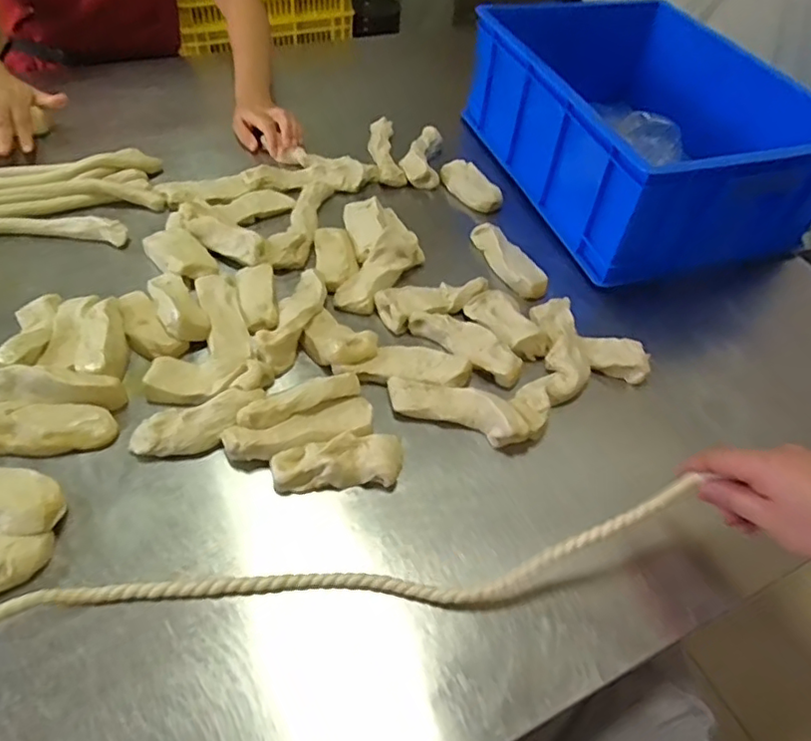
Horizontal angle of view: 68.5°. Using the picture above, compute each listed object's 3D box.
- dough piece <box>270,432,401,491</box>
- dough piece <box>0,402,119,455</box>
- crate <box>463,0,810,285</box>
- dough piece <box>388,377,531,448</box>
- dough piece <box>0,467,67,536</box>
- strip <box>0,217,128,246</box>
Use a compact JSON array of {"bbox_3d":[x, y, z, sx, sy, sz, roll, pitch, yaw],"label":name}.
[{"bbox_3d":[-0.064,0.088,0.572,0.120,0.028,0.049,-2,50,-6],"label":"dough piece"},{"bbox_3d":[-0.343,0.054,0.570,0.117,0.027,0.044,-1,50,-5],"label":"dough piece"},{"bbox_3d":[0.341,-0.384,0.912,0.343,0.176,0.536,-13,53,-16],"label":"crate"},{"bbox_3d":[0.053,0.039,0.615,0.147,0.036,0.039,16,50,9],"label":"dough piece"},{"bbox_3d":[-0.359,0.111,0.525,0.127,0.029,0.054,16,50,9],"label":"dough piece"},{"bbox_3d":[-0.501,-0.181,0.765,0.274,0.032,0.056,-3,51,-9],"label":"strip"}]

